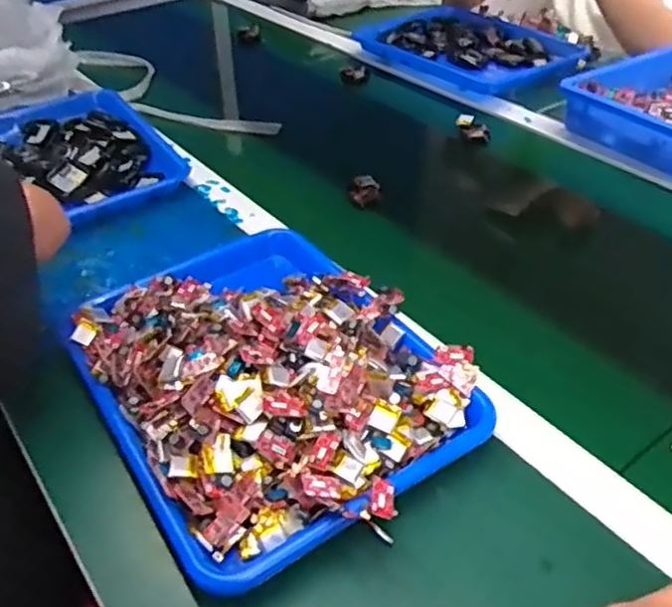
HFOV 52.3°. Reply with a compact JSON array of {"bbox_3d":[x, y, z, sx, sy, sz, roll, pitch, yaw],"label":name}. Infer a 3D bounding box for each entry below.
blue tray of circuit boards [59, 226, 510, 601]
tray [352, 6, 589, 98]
[{"bbox_3d":[-0.061,0.042,0.565,0.262,0.068,0.339,-25,44,-24],"label":"blue tray of circuit boards"},{"bbox_3d":[0.204,-0.426,1.145,0.235,0.037,0.362,-32,48,-31],"label":"tray"}]

